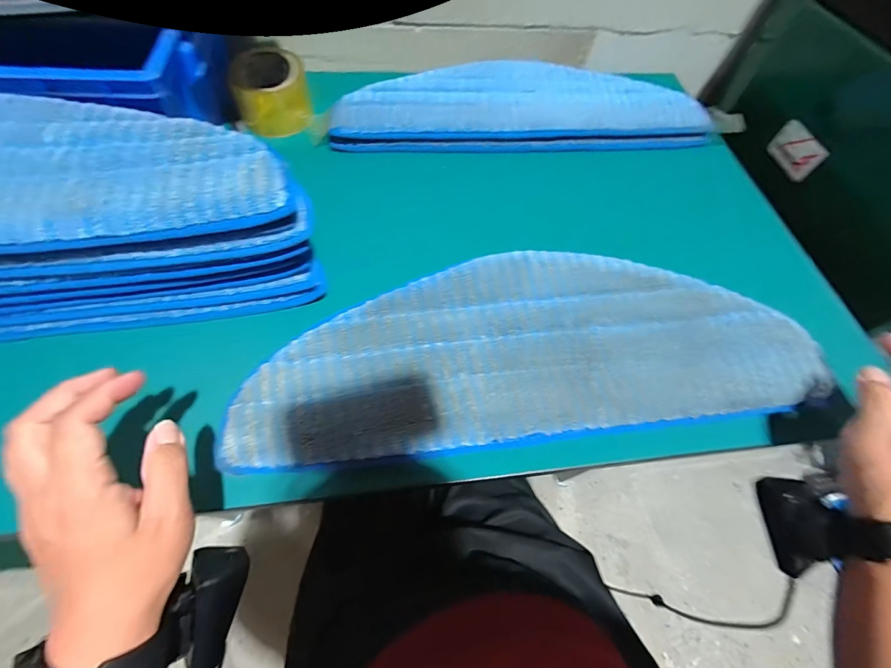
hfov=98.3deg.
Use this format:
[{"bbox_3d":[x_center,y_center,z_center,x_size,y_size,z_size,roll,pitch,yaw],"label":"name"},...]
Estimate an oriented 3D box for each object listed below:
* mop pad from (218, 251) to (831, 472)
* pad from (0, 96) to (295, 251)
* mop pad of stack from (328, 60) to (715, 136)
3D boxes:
[{"bbox_3d":[0.074,0.007,0.328,0.471,0.026,0.155,-5,61,-7],"label":"mop pad"},{"bbox_3d":[-0.359,-0.125,0.287,0.461,0.026,0.148,-6,62,-8],"label":"pad"},{"bbox_3d":[0.105,-0.330,0.544,0.499,0.030,0.161,-3,61,-6],"label":"mop pad of stack"}]

